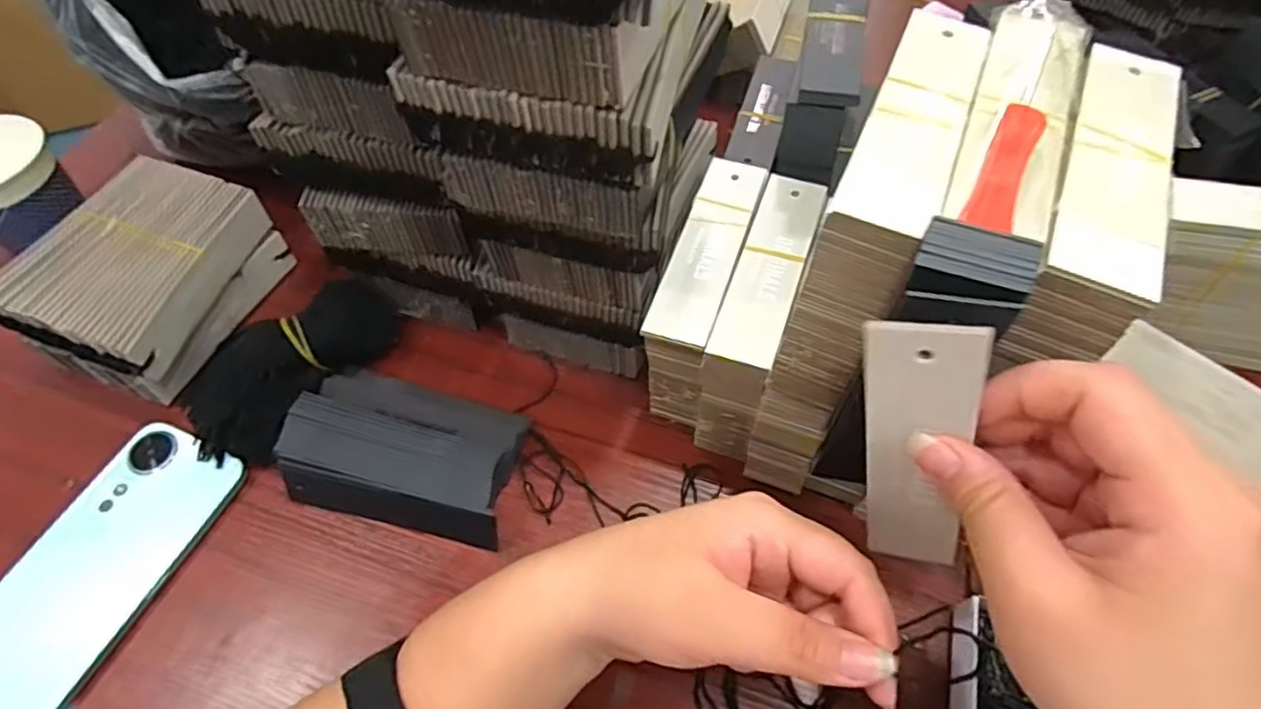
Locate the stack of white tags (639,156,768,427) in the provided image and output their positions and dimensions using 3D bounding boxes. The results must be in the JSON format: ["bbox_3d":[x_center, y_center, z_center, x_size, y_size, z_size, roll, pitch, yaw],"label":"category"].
[{"bbox_3d":[0.042,-0.029,0.395,0.033,0.104,0.126,15,59,11],"label":"stack of white tags"}]

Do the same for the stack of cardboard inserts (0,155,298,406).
[{"bbox_3d":[-0.306,-0.050,0.430,0.101,0.063,0.134,14,58,10],"label":"stack of cardboard inserts"}]

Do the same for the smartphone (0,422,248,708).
[{"bbox_3d":[-0.288,0.116,0.359,0.078,0.008,0.162,19,59,14],"label":"smartphone"}]

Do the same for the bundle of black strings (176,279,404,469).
[{"bbox_3d":[-0.200,0.007,0.405,0.135,0.043,0.063,-36,63,-20],"label":"bundle of black strings"}]

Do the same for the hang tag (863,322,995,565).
[{"bbox_3d":[0.096,0.036,0.227,0.032,0.126,0.004,3,47,22],"label":"hang tag"}]

